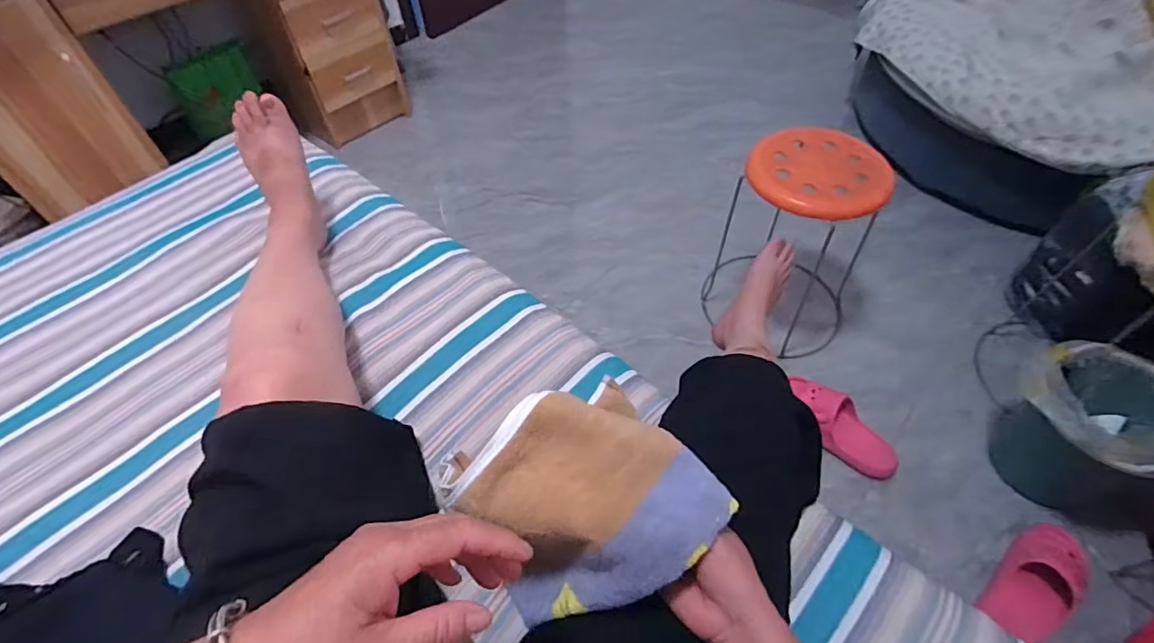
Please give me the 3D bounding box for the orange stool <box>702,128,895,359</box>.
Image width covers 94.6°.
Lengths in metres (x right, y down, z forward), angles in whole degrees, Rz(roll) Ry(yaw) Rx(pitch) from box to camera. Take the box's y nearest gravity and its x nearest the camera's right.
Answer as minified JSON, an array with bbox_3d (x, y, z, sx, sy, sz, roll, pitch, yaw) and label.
[{"bbox_3d":[0.533,-0.165,1.313,0.300,0.514,0.315,-1,52,1],"label":"orange stool"}]

